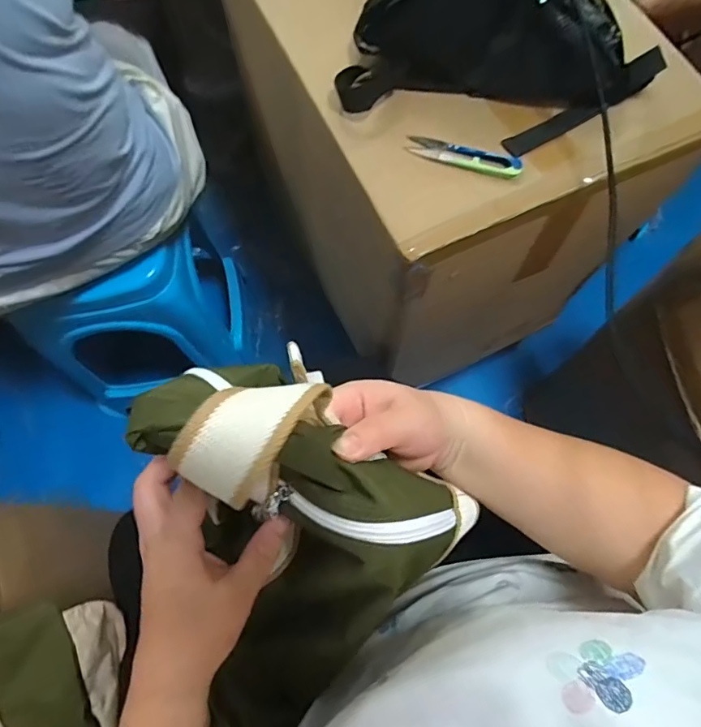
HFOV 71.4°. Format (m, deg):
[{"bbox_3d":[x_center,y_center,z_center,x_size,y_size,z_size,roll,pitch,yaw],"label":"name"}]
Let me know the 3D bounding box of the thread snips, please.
[{"bbox_3d":[0.117,-0.215,0.501,0.116,0.011,0.030,18,73,6],"label":"thread snips"}]

